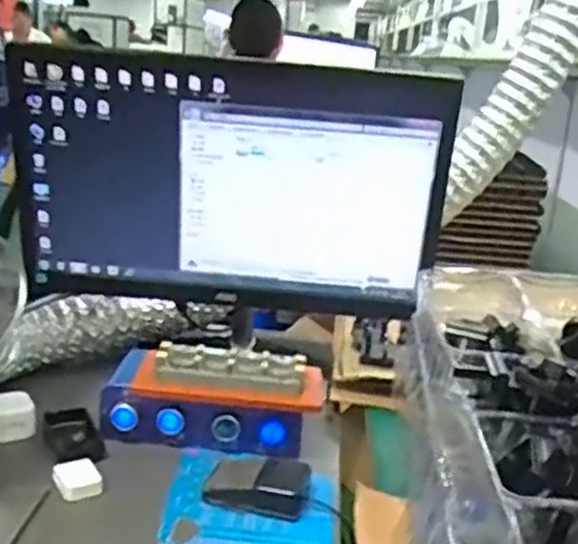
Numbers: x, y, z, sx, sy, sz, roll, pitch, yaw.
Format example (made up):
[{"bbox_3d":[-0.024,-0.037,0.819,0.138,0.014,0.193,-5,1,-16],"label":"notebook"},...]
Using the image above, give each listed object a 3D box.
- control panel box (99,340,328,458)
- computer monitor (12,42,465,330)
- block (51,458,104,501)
[{"bbox_3d":[-0.083,0.139,0.832,0.238,0.091,0.084,6,17,5],"label":"control panel box"},{"bbox_3d":[-0.072,-0.072,0.861,0.473,0.349,0.085,8,29,1],"label":"computer monitor"},{"bbox_3d":[-0.205,0.201,0.730,0.041,0.015,0.052,-5,19,-28],"label":"block"}]

